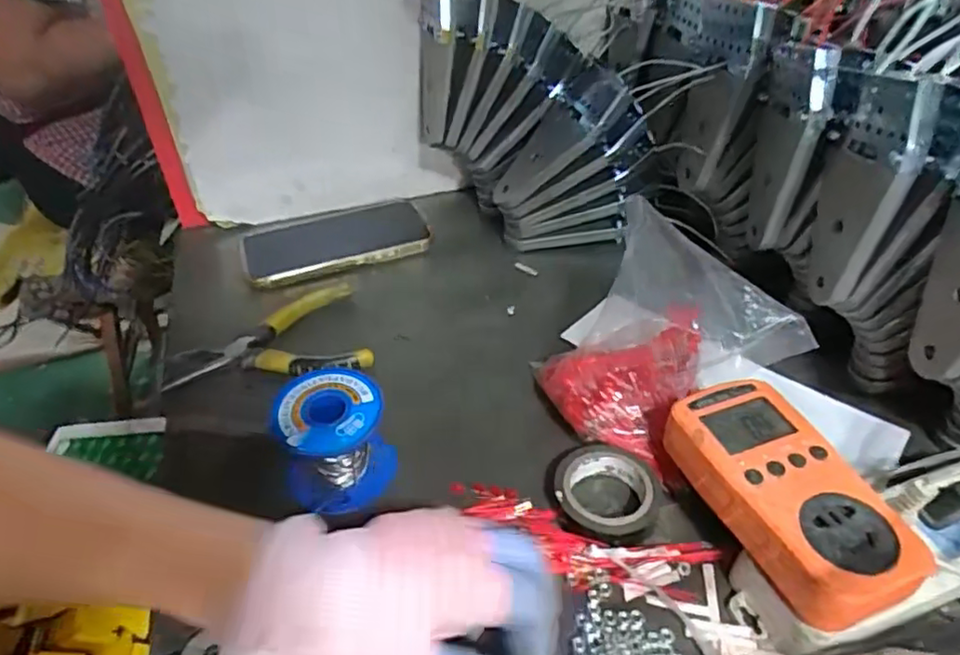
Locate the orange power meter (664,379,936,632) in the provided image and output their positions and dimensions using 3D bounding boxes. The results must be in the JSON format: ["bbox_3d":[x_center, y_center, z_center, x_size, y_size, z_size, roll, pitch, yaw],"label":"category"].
[{"bbox_3d":[0.155,0.086,0.324,0.069,0.032,0.125,-13,44,-14],"label":"orange power meter"}]

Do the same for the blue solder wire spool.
[{"bbox_3d":[-0.086,0.066,0.375,0.061,0.060,0.059,-15,42,-13],"label":"blue solder wire spool"}]

